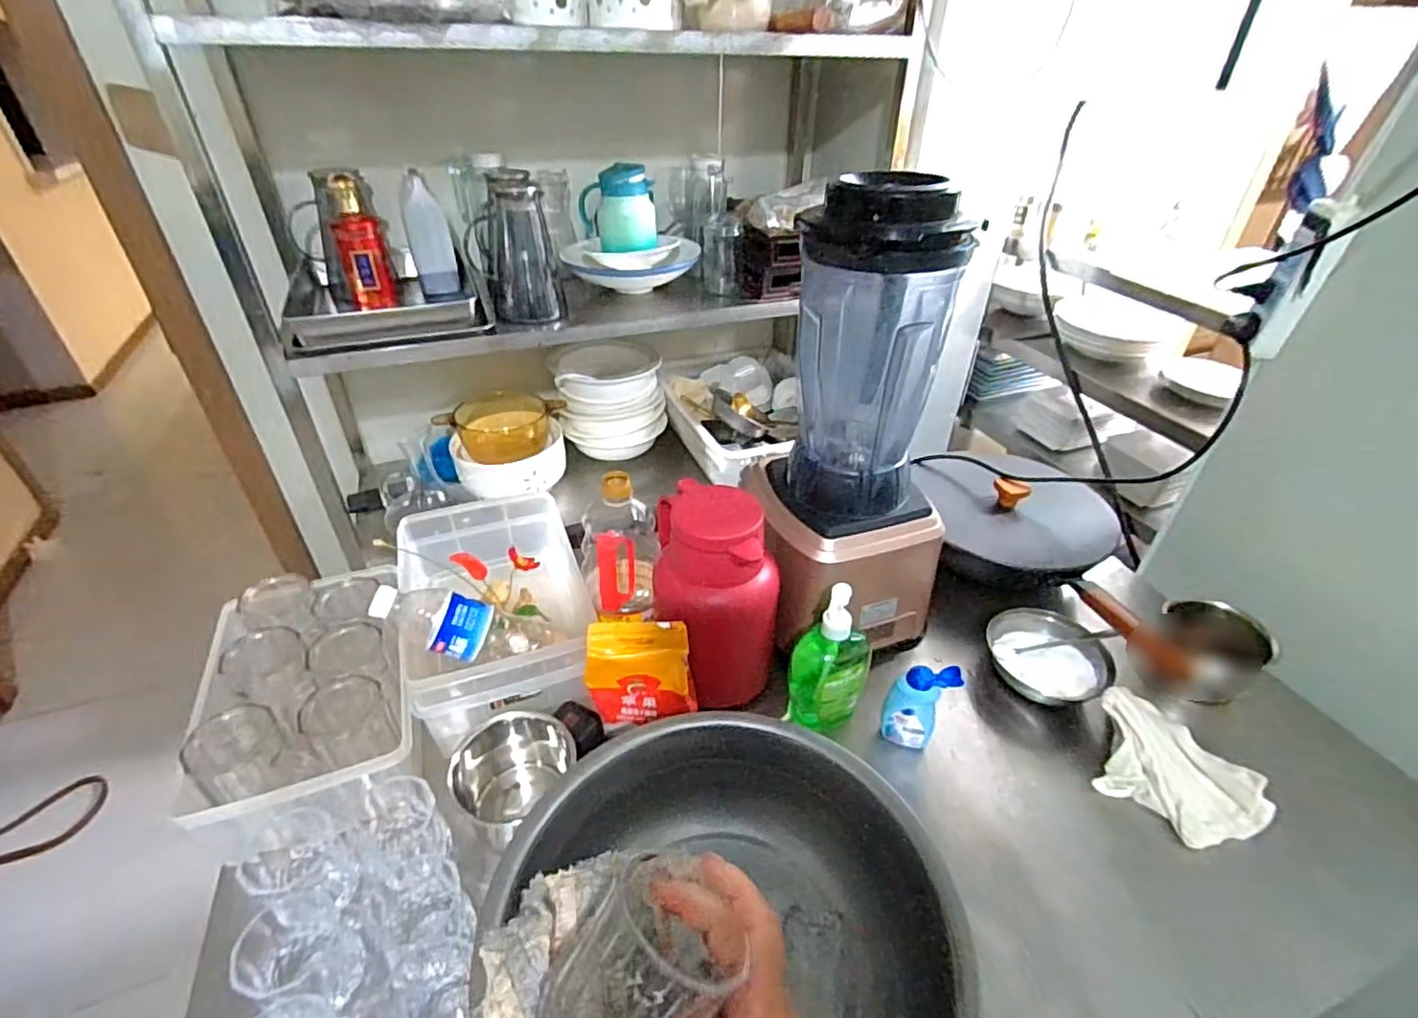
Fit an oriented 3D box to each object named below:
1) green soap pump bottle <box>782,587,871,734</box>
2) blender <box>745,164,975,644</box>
[{"bbox_3d":[0.130,0.175,0.690,0.082,0.205,0.047,13,37,15],"label":"green soap pump bottle"},{"bbox_3d":[0.170,-0.074,0.693,0.197,0.489,0.188,-8,37,-13],"label":"blender"}]

